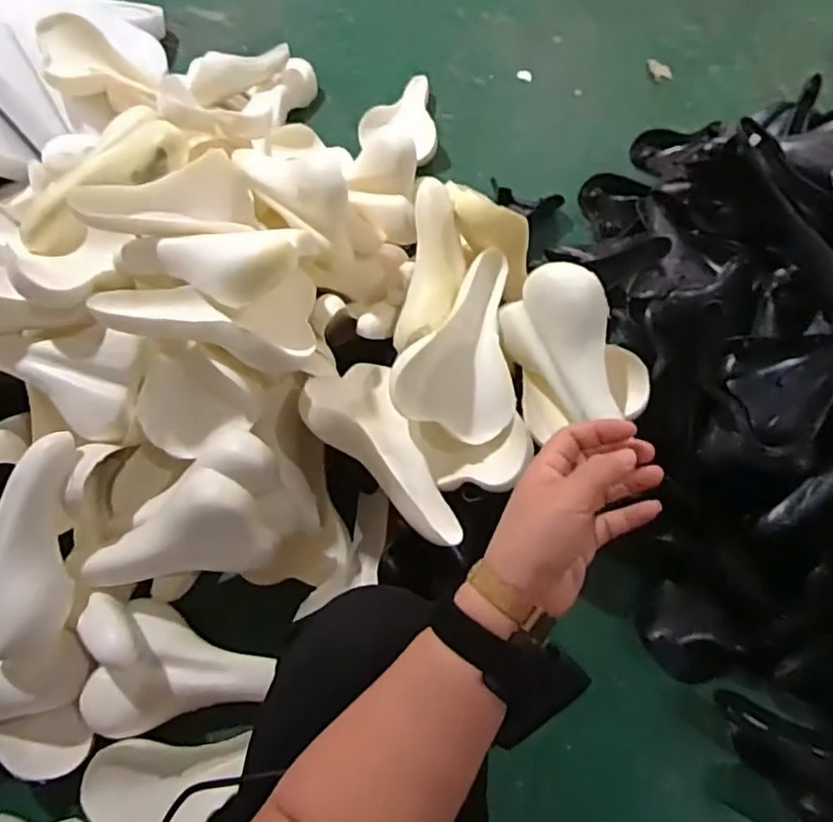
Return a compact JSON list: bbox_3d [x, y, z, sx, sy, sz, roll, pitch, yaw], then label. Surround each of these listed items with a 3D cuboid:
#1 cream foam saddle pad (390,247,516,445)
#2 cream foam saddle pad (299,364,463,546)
[{"bbox_3d":[0.058,-0.088,0.850,0.147,0.103,0.234,4,59,6],"label":"cream foam saddle pad"},{"bbox_3d":[-0.049,0.051,0.780,0.039,0.164,0.264,-39,66,31],"label":"cream foam saddle pad"}]

